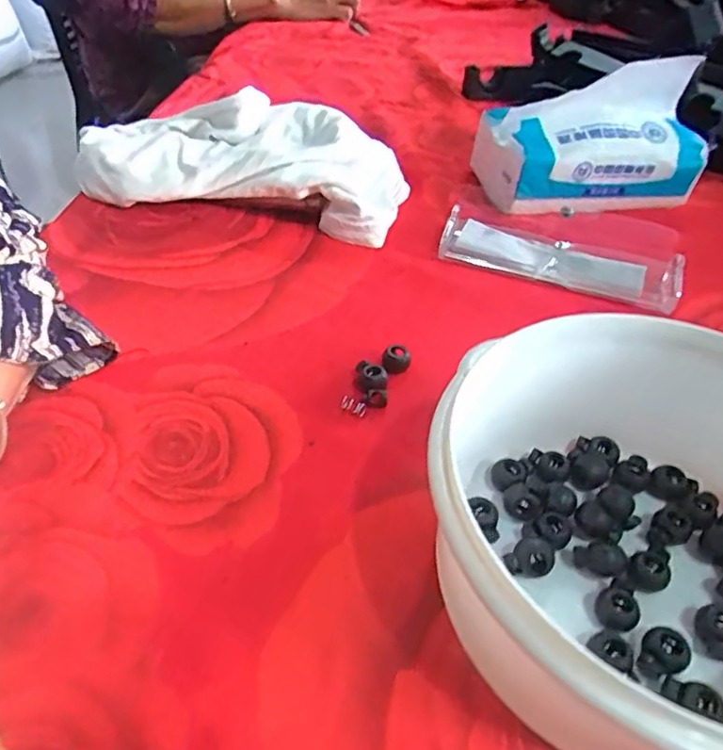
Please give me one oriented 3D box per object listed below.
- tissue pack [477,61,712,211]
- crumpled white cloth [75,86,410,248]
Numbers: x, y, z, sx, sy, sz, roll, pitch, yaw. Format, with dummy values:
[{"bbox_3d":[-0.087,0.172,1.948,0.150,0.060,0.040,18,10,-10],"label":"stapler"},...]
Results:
[{"bbox_3d":[0.180,-0.189,0.457,0.155,0.095,0.099,-4,44,-9],"label":"tissue pack"},{"bbox_3d":[-0.085,-0.160,0.433,0.234,0.058,0.105,7,43,3],"label":"crumpled white cloth"}]

